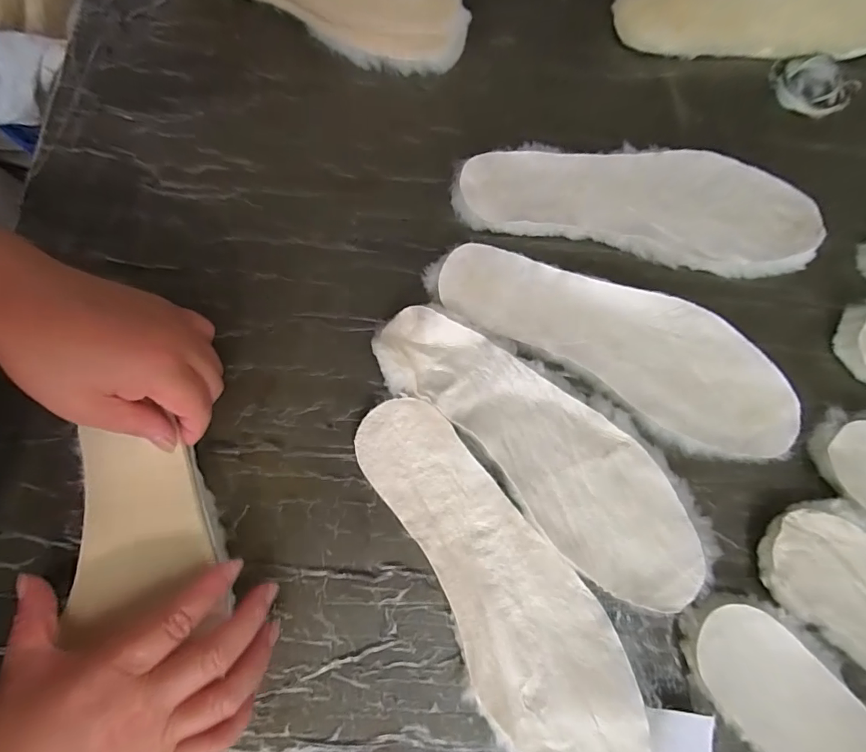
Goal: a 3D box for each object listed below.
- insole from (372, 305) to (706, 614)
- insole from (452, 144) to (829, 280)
[{"bbox_3d":[0.073,0.046,0.314,0.263,0.019,0.086,40,79,9],"label":"insole"},{"bbox_3d":[0.160,-0.142,0.366,0.275,0.013,0.094,12,76,2],"label":"insole"}]

